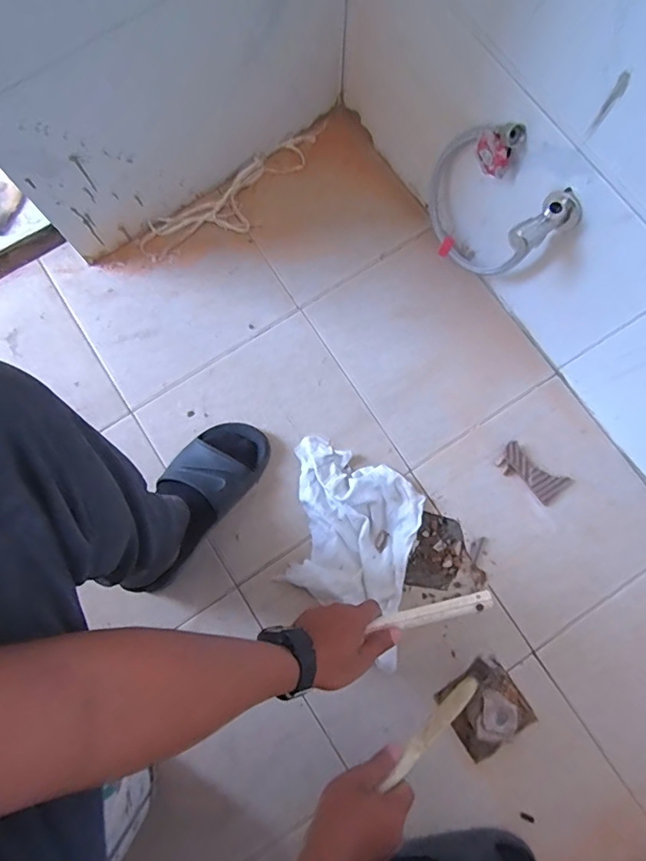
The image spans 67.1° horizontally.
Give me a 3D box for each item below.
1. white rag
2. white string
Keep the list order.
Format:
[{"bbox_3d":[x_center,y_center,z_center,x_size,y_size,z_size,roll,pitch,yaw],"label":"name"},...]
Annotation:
[{"bbox_3d":[0.033,0.159,0.667,0.179,0.032,0.258,13,80,2],"label":"white rag"},{"bbox_3d":[-0.134,-0.359,0.764,0.327,0.014,0.086,-36,82,-6],"label":"white string"}]

